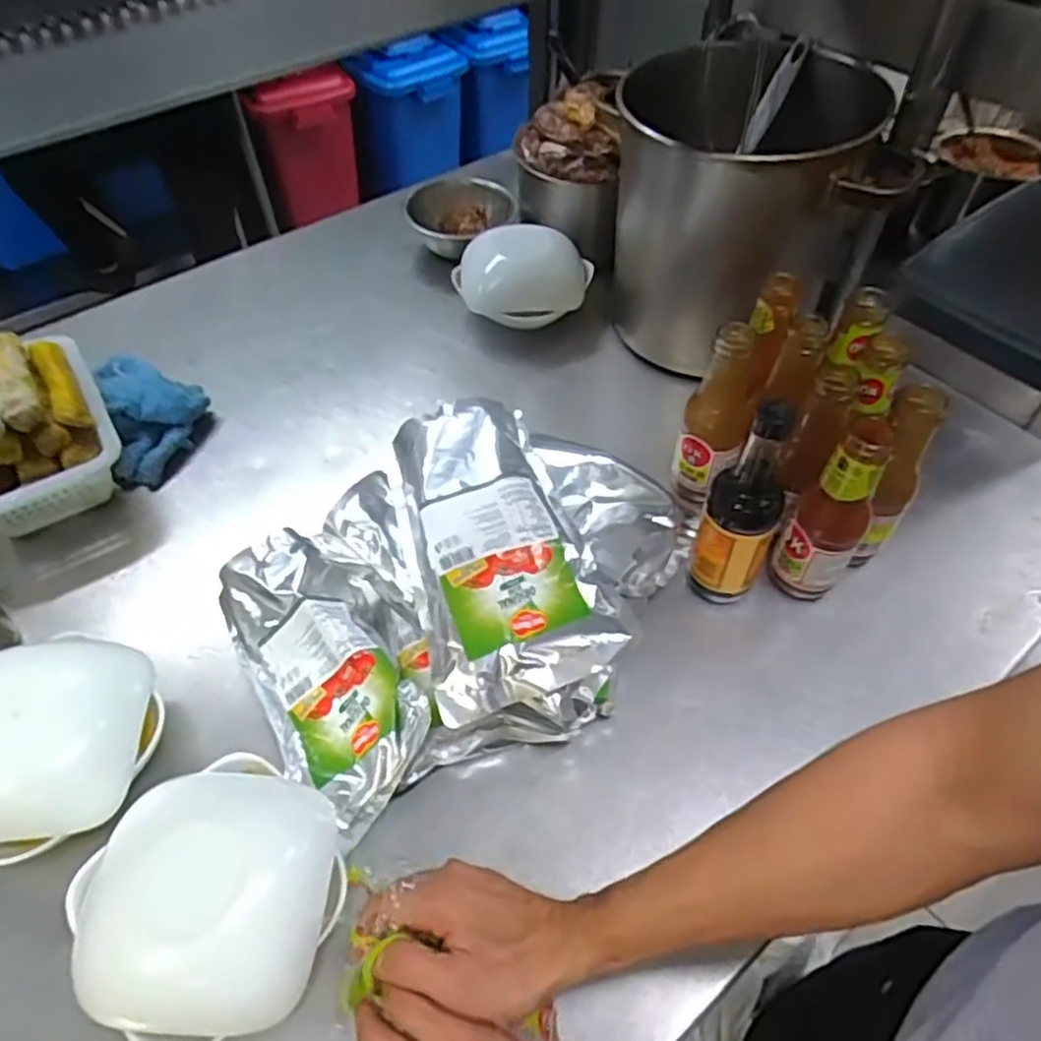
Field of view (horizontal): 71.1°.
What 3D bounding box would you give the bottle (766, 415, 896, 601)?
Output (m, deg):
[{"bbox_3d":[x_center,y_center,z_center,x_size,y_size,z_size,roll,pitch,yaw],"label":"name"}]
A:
[{"bbox_3d":[0.255,0.000,0.600,0.053,0.189,0.050,5,52,4],"label":"bottle"}]

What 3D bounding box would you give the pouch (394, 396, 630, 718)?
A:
[{"bbox_3d":[-0.013,0.019,0.579,0.144,0.047,0.266,-11,64,-6],"label":"pouch"}]

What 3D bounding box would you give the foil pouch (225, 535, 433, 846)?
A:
[{"bbox_3d":[-0.149,0.112,0.585,0.128,0.080,0.239,-28,57,-20],"label":"foil pouch"}]

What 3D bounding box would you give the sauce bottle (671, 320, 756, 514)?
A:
[{"bbox_3d":[0.180,-0.086,0.676,0.056,0.191,0.050,22,55,16],"label":"sauce bottle"}]

